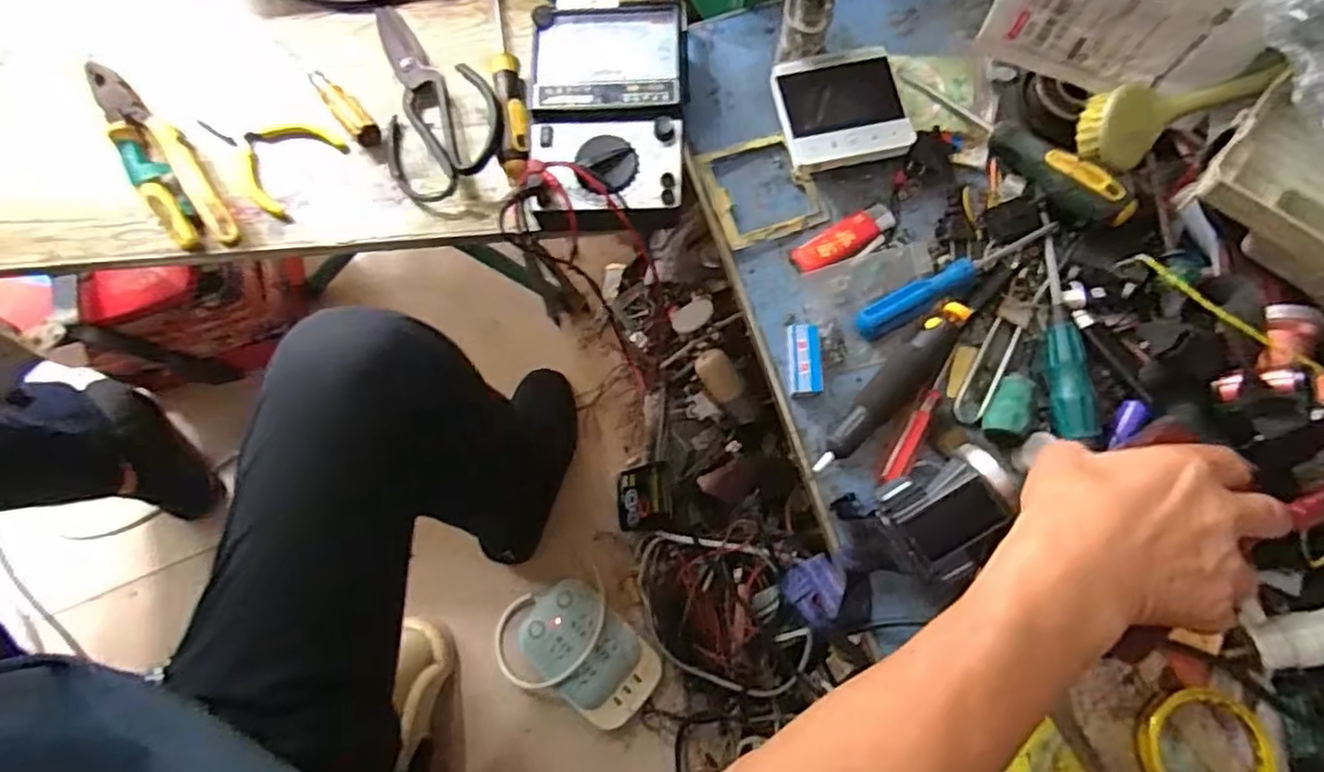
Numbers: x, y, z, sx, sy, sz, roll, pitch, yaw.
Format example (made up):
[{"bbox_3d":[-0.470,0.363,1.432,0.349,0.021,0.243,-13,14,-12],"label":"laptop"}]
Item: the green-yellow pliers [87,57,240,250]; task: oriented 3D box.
[{"bbox_3d":[-0.393,-0.176,0.547,0.051,0.031,0.209,-40,80,-7],"label":"green-yellow pliers"}]

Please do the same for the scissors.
[{"bbox_3d":[-0.191,-0.232,0.548,0.094,0.037,0.186,-30,79,-5],"label":"scissors"}]

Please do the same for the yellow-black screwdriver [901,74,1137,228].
[{"bbox_3d":[0.257,-0.175,0.524,0.025,0.046,0.192,-39,66,-7],"label":"yellow-black screwdriver"}]

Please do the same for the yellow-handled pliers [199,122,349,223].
[{"bbox_3d":[-0.315,-0.189,0.554,0.111,0.019,0.080,33,81,8],"label":"yellow-handled pliers"}]

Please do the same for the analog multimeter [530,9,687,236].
[{"bbox_3d":[-0.041,-0.207,0.531,0.118,0.053,0.193,1,78,2],"label":"analog multimeter"}]

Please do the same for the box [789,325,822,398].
[{"bbox_3d":[0.102,-0.017,0.503,0.022,0.016,0.051,-2,78,1],"label":"box"}]

